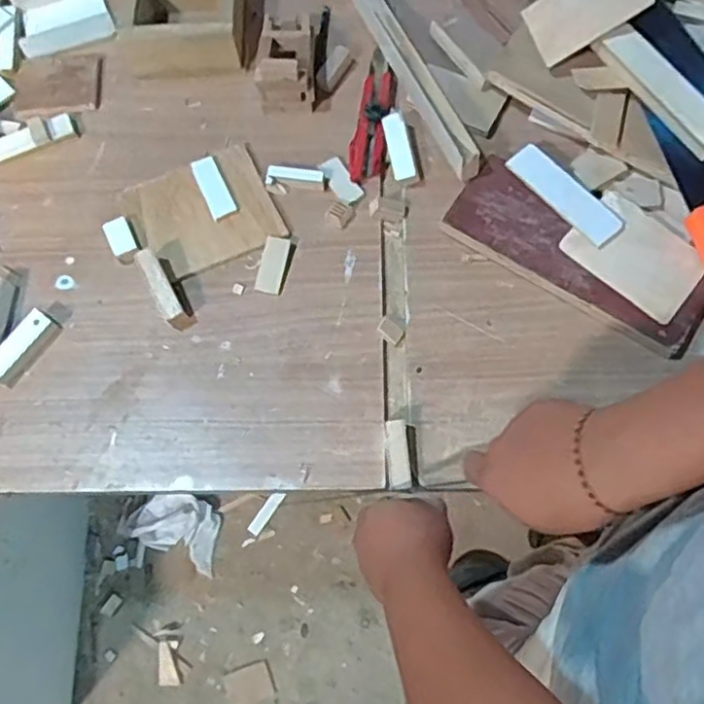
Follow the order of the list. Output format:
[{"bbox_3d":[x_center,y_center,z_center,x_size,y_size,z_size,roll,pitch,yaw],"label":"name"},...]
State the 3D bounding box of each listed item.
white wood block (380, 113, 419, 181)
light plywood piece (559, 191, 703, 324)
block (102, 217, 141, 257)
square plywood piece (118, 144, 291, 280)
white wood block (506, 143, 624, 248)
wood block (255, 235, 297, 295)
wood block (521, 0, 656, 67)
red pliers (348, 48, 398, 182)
[{"bbox_3d":[0.047,-0.203,0.669,0.022,0.019,0.075,-11,69,-2],"label":"white wood block"},{"bbox_3d":[0.260,-0.091,0.608,0.113,0.008,0.085,39,75,15],"label":"light plywood piece"},{"bbox_3d":[-0.223,-0.110,0.653,0.026,0.017,0.038,-27,70,-8],"label":"block"},{"bbox_3d":[-0.149,-0.138,0.667,0.140,0.010,0.117,-20,70,-5],"label":"square plywood piece"},{"bbox_3d":[0.200,-0.149,0.627,0.037,0.008,0.121,-37,72,-11],"label":"white wood block"},{"bbox_3d":[-0.074,-0.085,0.642,0.026,0.014,0.056,13,70,7],"label":"wood block"},{"bbox_3d":[0.215,-0.316,0.616,0.102,0.061,0.010,-27,24,25],"label":"wood block"},{"bbox_3d":[0.023,-0.250,0.693,0.037,0.017,0.158,7,69,5],"label":"red pliers"}]

